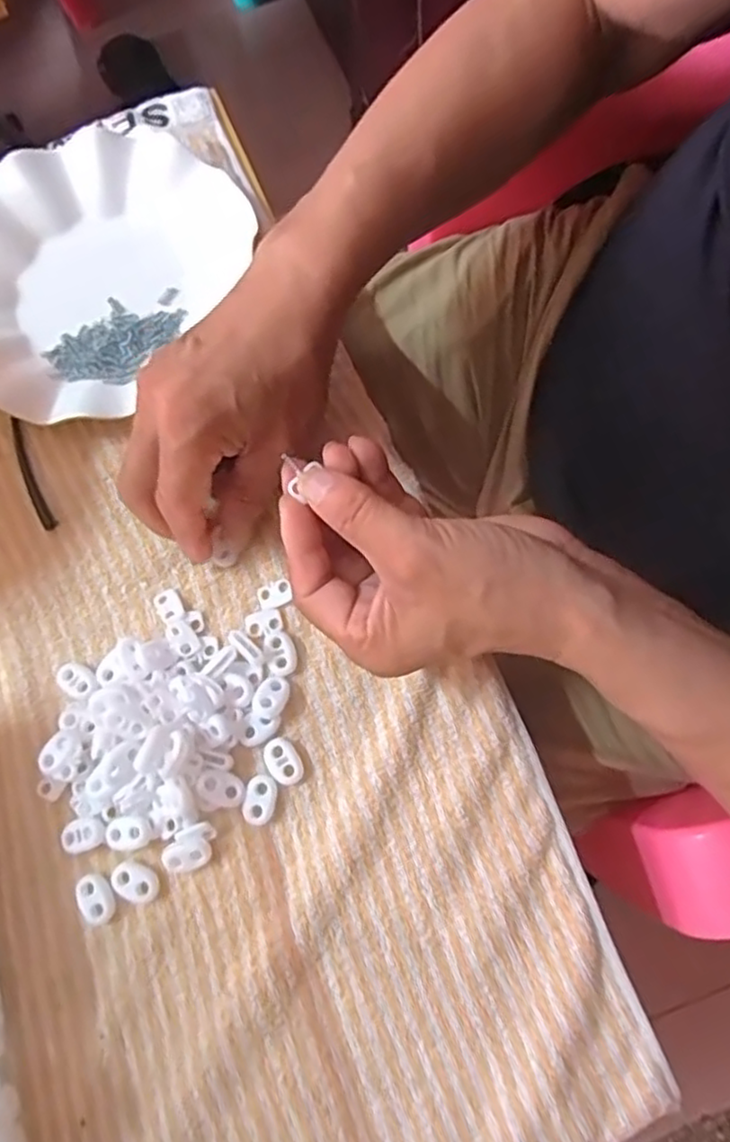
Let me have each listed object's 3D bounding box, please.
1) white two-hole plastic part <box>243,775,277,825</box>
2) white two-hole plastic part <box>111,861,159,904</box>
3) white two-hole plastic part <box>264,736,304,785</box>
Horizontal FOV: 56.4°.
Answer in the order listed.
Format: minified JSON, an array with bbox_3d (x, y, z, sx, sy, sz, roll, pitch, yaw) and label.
[{"bbox_3d":[-0.049,0.107,0.319,0.015,0.005,0.022,8,76,7],"label":"white two-hole plastic part"},{"bbox_3d":[-0.106,0.143,0.313,0.023,0.004,0.014,25,79,11],"label":"white two-hole plastic part"},{"bbox_3d":[-0.039,0.090,0.323,0.015,0.004,0.022,-29,75,-3],"label":"white two-hole plastic part"}]

